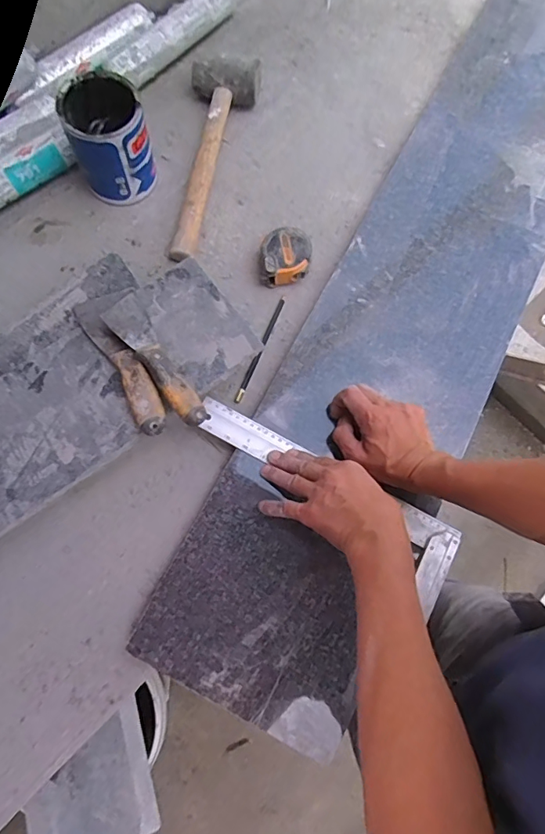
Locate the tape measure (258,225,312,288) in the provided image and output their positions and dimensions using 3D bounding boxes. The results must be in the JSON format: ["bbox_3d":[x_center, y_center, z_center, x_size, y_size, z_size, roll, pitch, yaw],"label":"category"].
[{"bbox_3d":[0.016,-0.219,0.665,0.071,0.044,0.072,1,75,-4],"label":"tape measure"}]

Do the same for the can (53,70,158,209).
[{"bbox_3d":[-0.218,-0.371,0.648,0.098,0.117,0.109,-21,78,-9],"label":"can"}]

